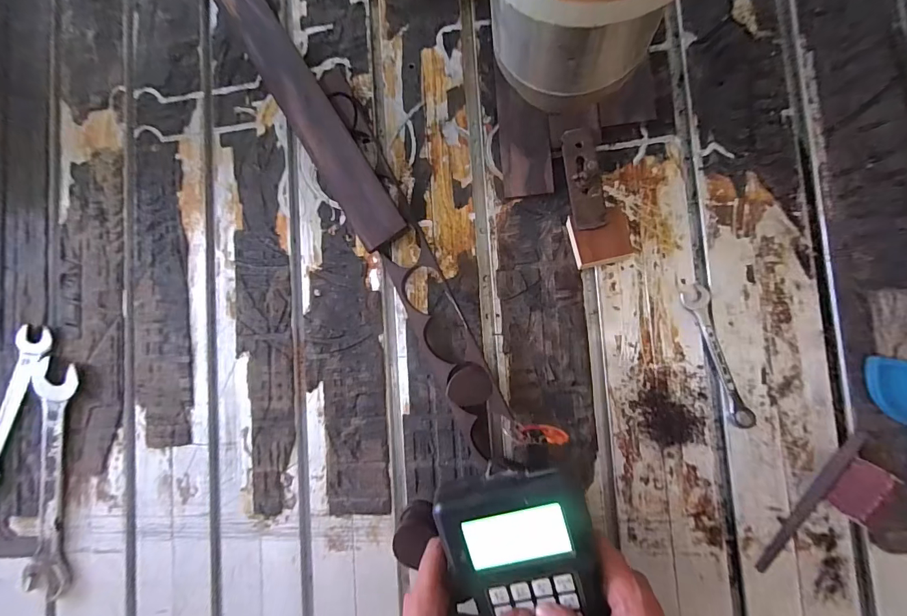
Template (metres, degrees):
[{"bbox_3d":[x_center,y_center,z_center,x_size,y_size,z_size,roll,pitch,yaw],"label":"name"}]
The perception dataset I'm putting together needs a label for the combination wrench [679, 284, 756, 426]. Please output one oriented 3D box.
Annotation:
[{"bbox_3d":[0.241,0.042,0.375,0.023,0.009,0.128,-20,84,7],"label":"combination wrench"}]

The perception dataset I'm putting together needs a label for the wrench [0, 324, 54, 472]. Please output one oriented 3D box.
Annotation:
[{"bbox_3d":[-0.507,0.113,0.474,0.032,0.010,0.189,20,89,9],"label":"wrench"}]

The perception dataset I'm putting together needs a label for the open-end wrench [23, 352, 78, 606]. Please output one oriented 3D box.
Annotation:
[{"bbox_3d":[-0.445,0.186,0.460,0.055,0.010,0.250,0,86,8],"label":"open-end wrench"}]

